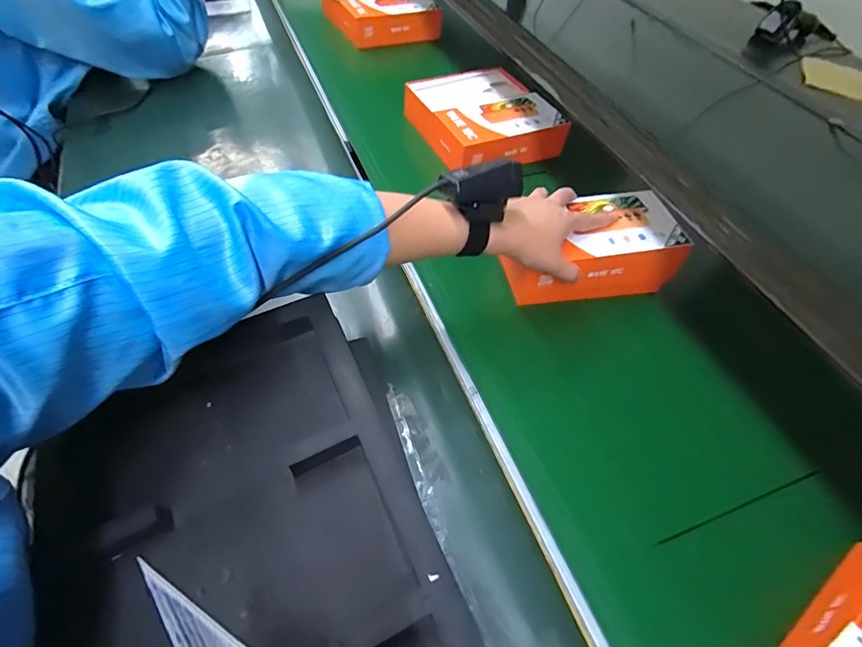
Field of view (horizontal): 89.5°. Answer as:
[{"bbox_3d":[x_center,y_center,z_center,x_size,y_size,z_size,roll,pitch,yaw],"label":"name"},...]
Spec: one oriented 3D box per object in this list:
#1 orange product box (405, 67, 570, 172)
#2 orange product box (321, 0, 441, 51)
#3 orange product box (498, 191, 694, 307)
[{"bbox_3d":[0.077,-0.324,0.690,0.212,0.052,0.216,-19,57,-19],"label":"orange product box"},{"bbox_3d":[-0.110,-0.660,0.918,0.212,0.056,0.186,-20,58,-20],"label":"orange product box"},{"bbox_3d":[0.179,-0.090,0.510,0.194,0.071,0.104,-6,54,-10],"label":"orange product box"}]

